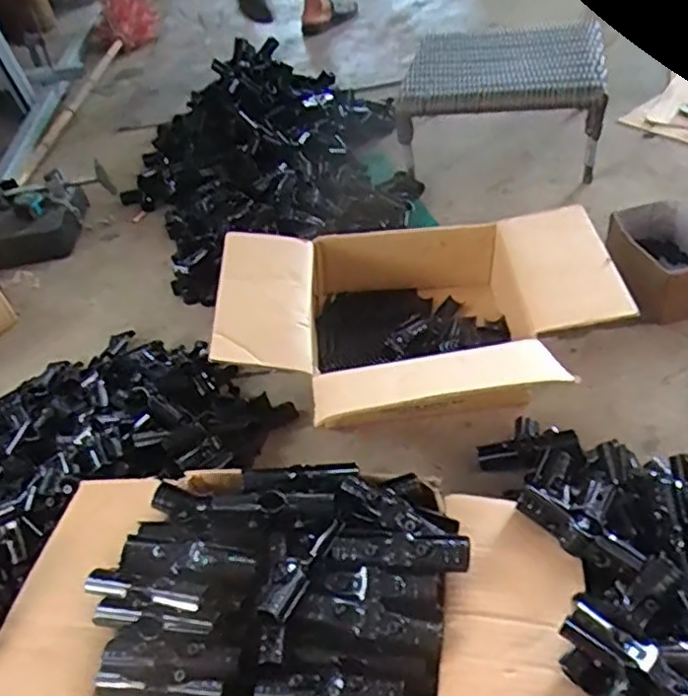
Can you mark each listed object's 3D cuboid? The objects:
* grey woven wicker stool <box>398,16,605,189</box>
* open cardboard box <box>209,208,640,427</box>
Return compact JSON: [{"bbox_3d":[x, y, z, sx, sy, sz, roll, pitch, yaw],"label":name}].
[{"bbox_3d":[0.356,-0.551,1.472,0.408,0.197,0.414,4,44,16],"label":"grey woven wicker stool"},{"bbox_3d":[0.113,-0.021,0.968,0.548,0.216,0.420,-8,42,3],"label":"open cardboard box"}]

